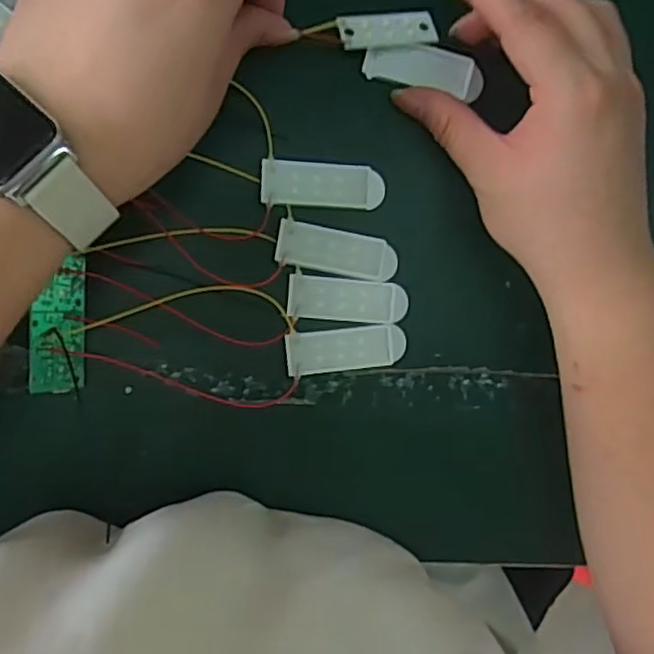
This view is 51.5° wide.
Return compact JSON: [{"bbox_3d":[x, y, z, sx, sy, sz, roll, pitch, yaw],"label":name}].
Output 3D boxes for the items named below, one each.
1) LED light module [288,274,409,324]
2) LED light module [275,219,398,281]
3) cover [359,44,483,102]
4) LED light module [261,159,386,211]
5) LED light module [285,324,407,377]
[{"bbox_3d":[0.010,-0.013,0.323,0.057,0.004,0.020,4,93,-8],"label":"LED light module"},{"bbox_3d":[0.005,-0.036,0.318,0.056,0.004,0.021,10,93,-9],"label":"LED light module"},{"bbox_3d":[0.046,-0.121,0.317,0.057,0.007,0.019,7,93,-9],"label":"cover"},{"bbox_3d":[-0.002,-0.066,0.316,0.057,0.004,0.021,4,94,-8],"label":"LED light module"},{"bbox_3d":[0.009,0.011,0.325,0.057,0.004,0.021,-6,95,-8],"label":"LED light module"}]

